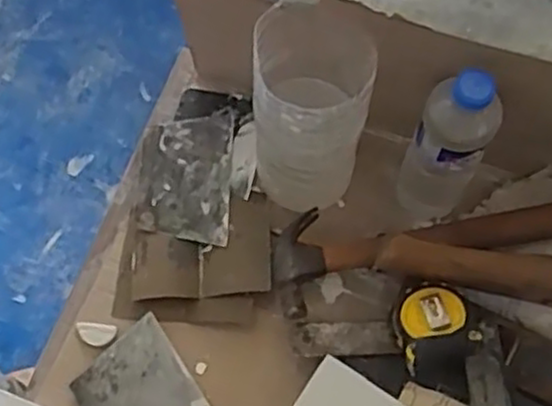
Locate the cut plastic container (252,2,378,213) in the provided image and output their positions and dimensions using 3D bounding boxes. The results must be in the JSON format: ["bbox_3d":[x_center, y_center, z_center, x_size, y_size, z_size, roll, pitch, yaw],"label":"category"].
[{"bbox_3d":[0.030,-0.076,0.665,0.090,0.221,0.104,4,69,2],"label":"cut plastic container"}]

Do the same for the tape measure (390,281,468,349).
[{"bbox_3d":[0.136,0.100,0.671,0.061,0.044,0.051,-4,69,-1],"label":"tape measure"}]

